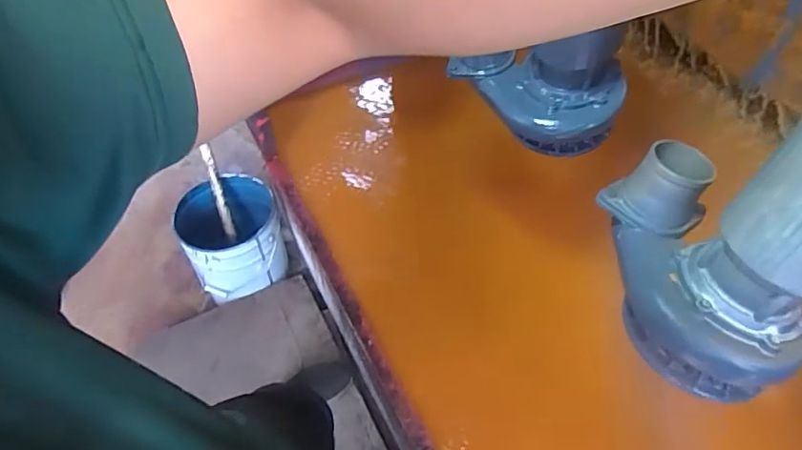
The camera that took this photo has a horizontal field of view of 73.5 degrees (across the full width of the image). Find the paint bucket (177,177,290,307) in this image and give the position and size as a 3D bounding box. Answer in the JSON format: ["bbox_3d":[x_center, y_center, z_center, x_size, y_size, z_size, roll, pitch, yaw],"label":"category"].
[{"bbox_3d":[-0.505,0.038,1.650,0.270,0.256,0.290,-1,50,1],"label":"paint bucket"}]

